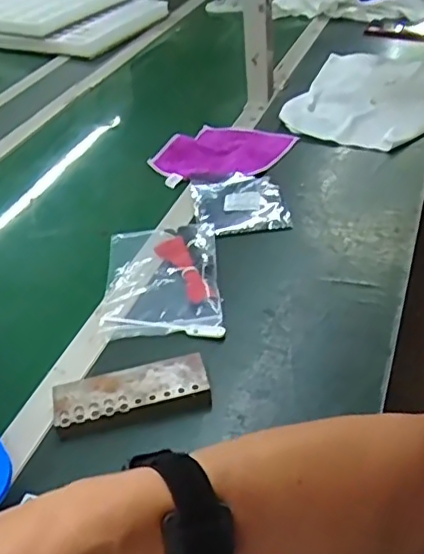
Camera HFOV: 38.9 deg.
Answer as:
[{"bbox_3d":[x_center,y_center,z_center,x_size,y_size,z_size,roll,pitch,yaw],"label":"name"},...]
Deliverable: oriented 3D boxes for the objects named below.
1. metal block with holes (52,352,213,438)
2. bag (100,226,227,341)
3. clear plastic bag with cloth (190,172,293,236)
[{"bbox_3d":[-0.078,0.116,0.593,0.150,0.024,0.060,-10,40,-7],"label":"metal block with holes"},{"bbox_3d":[-0.062,0.000,0.735,0.138,0.010,0.201,-6,39,-1],"label":"bag"},{"bbox_3d":[0.039,-0.104,0.846,0.123,0.019,0.126,-8,39,-4],"label":"clear plastic bag with cloth"}]

